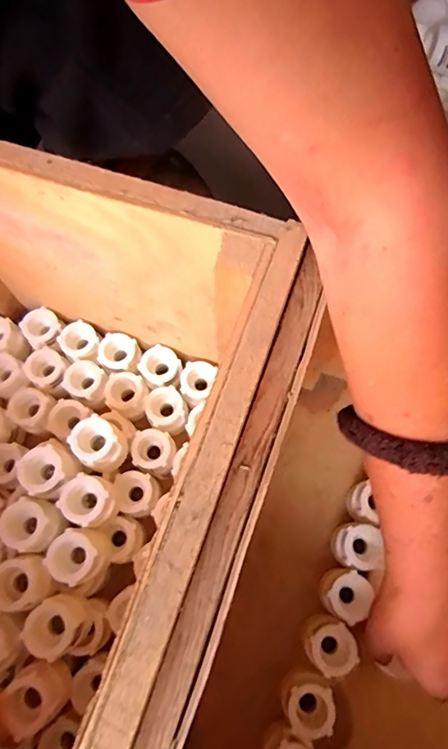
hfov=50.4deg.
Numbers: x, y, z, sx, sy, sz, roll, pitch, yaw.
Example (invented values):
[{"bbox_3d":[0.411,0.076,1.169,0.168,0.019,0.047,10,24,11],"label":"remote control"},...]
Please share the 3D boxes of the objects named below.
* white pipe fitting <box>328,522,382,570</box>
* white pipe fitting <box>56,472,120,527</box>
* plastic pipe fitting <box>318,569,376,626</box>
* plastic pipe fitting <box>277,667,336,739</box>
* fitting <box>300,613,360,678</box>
[{"bbox_3d":[0.114,0.148,0.416,0.044,0.042,0.040,2,72,2],"label":"white pipe fitting"},{"bbox_3d":[-0.107,0.102,0.385,0.037,0.046,0.036,0,72,1],"label":"white pipe fitting"},{"bbox_3d":[0.100,0.184,0.400,0.039,0.033,0.038,0,72,1],"label":"plastic pipe fitting"},{"bbox_3d":[0.064,0.256,0.376,0.039,0.039,0.040,0,72,1],"label":"plastic pipe fitting"},{"bbox_3d":[0.085,0.220,0.390,0.037,0.039,0.039,0,72,1],"label":"fitting"}]

